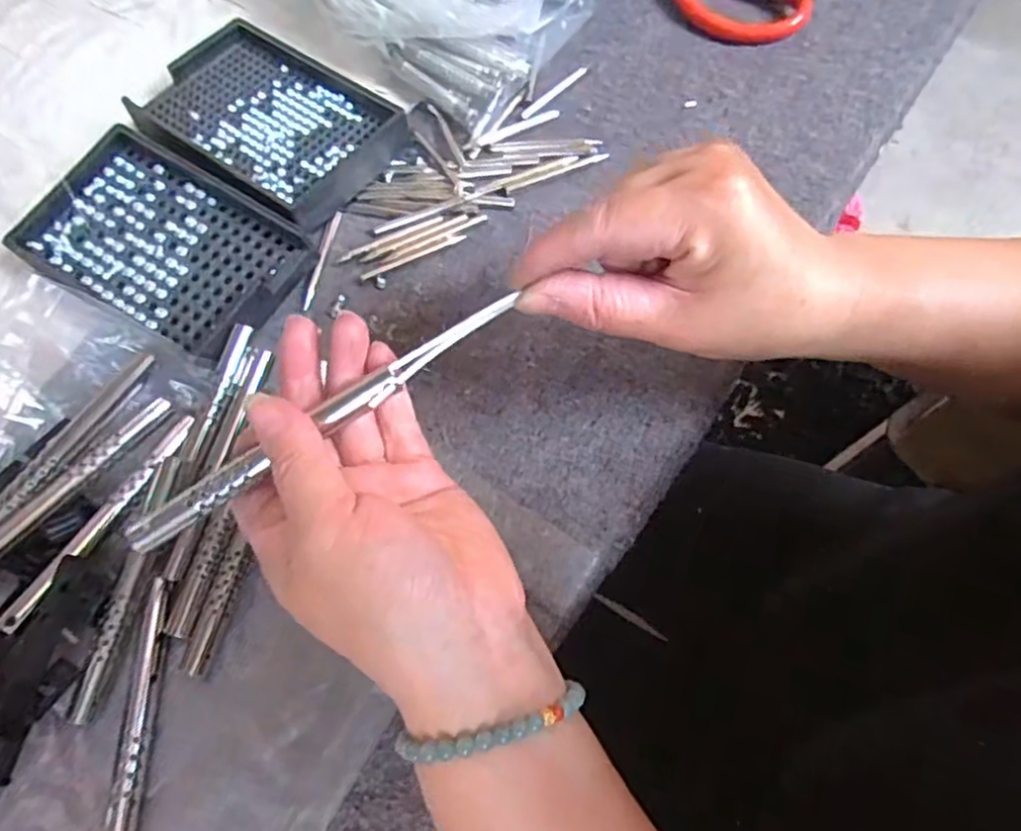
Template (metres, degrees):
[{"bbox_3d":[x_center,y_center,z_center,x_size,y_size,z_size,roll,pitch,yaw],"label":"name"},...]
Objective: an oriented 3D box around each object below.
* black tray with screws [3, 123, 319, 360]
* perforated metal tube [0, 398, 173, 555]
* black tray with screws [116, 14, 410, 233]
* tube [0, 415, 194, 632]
[{"bbox_3d":[-0.180,-0.088,0.349,0.147,0.028,0.086,31,71,14],"label":"black tray with screws"},{"bbox_3d":[-0.193,0.031,0.289,0.011,0.014,0.107,33,72,14],"label":"perforated metal tube"},{"bbox_3d":[-0.136,-0.167,0.382,0.143,0.023,0.092,35,72,15],"label":"black tray with screws"},{"bbox_3d":[-0.174,0.042,0.287,0.010,0.009,0.107,26,70,12],"label":"tube"}]

